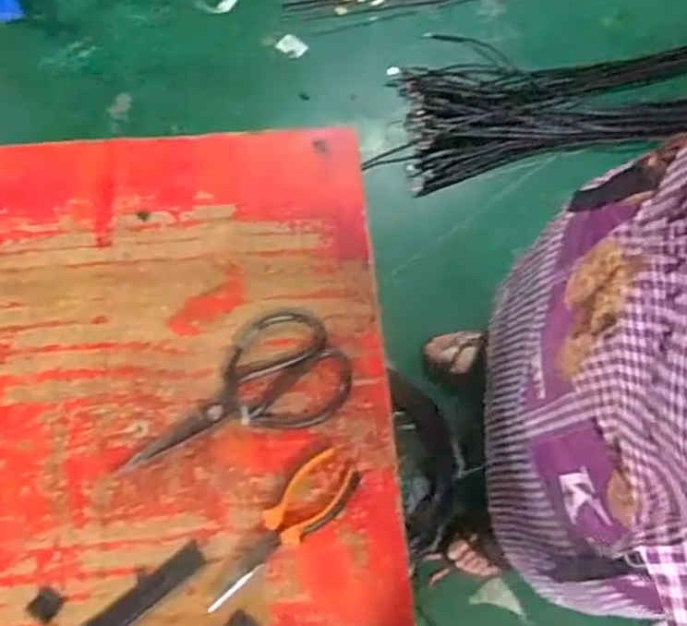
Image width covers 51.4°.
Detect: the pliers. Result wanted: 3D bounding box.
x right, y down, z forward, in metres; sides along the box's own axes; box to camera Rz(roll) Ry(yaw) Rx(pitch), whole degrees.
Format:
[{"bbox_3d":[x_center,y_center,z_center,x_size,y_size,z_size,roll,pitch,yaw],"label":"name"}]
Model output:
[{"bbox_3d":[-0.050,0.187,0.607,0.049,0.012,0.159,36,73,12],"label":"pliers"}]

